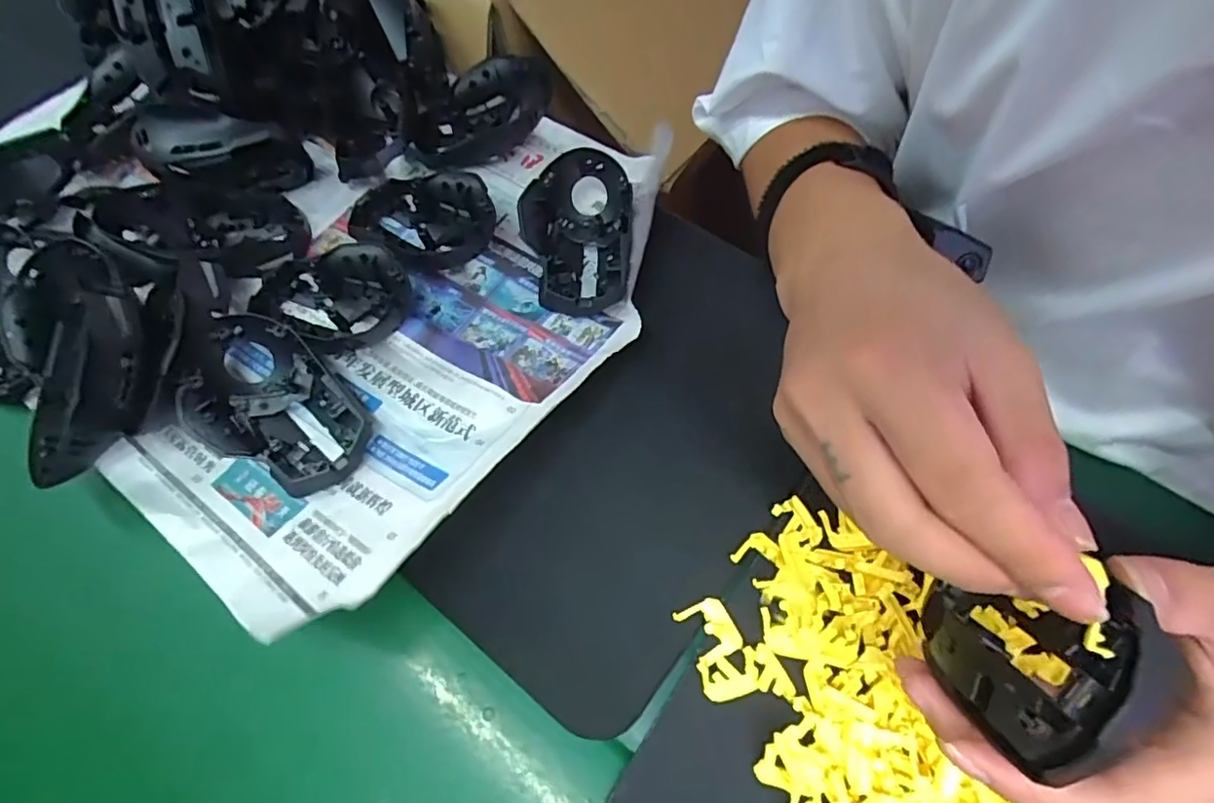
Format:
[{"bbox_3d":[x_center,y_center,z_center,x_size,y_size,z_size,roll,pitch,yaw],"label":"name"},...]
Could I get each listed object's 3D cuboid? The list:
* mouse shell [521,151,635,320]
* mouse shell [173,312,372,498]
[{"bbox_3d":[-0.020,-0.112,0.396,0.072,0.034,0.116,-3,67,1],"label":"mouse shell"},{"bbox_3d":[-0.197,0.001,0.345,0.126,0.039,0.074,38,73,16],"label":"mouse shell"}]

